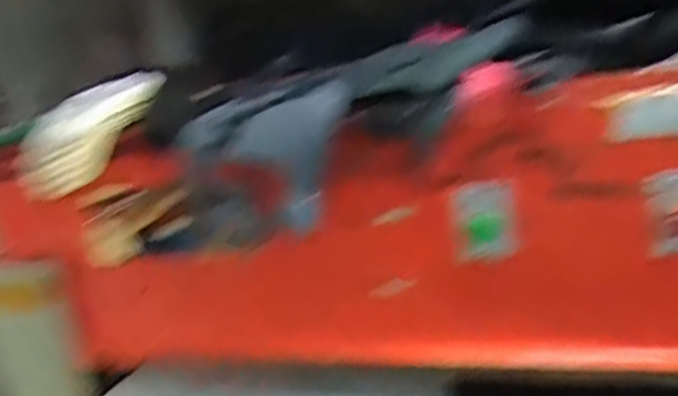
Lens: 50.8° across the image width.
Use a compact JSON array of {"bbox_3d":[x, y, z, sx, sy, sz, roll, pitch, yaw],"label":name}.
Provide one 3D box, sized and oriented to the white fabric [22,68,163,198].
[{"bbox_3d":[-0.322,-0.098,0.946,0.071,0.088,0.244,5,45,35],"label":"white fabric"}]

